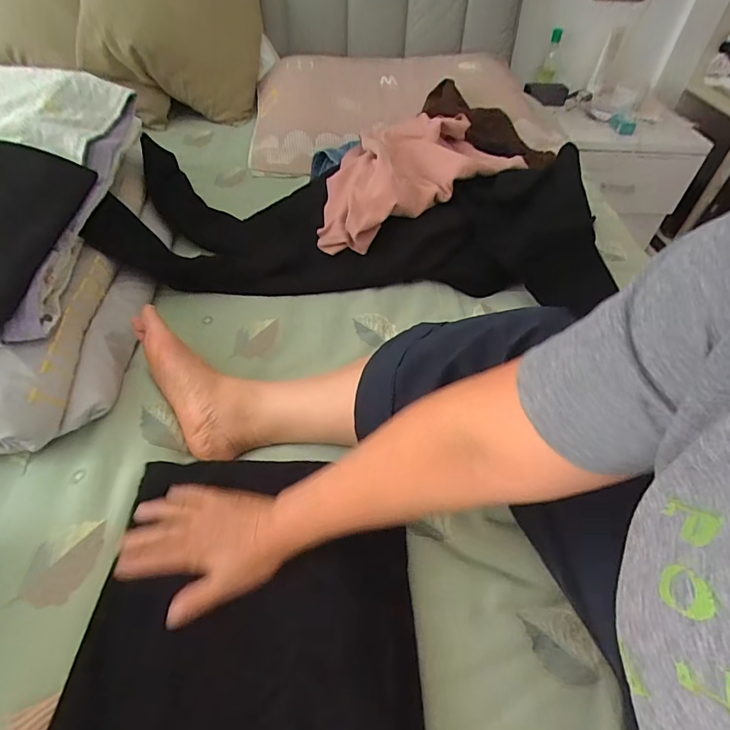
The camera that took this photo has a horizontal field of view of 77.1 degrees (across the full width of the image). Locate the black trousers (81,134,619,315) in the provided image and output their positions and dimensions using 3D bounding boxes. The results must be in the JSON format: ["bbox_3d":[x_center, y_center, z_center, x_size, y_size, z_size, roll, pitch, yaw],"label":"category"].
[{"bbox_3d":[0.015,-0.234,0.786,0.820,0.145,0.287,2,48,-2],"label":"black trousers"}]

